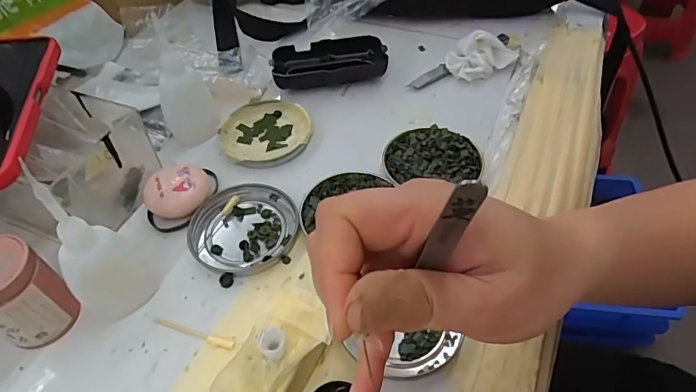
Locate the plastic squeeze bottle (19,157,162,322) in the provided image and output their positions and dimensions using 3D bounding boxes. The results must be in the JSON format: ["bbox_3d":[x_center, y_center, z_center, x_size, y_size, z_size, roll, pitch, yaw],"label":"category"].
[{"bbox_3d":[-0.151,0.030,0.276,0.045,0.116,0.039,-33,56,-23],"label":"plastic squeeze bottle"}]

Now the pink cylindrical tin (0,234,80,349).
[{"bbox_3d":[-0.201,0.060,0.287,0.041,0.064,0.043,-1,50,2],"label":"pink cylindrical tin"}]

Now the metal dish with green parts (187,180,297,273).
[{"bbox_3d":[-0.078,0.023,0.348,0.076,0.008,0.077,-1,50,2],"label":"metal dish with green parts"}]

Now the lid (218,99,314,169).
[{"bbox_3d":[-0.073,-0.056,0.416,0.079,0.011,0.076,-1,50,2],"label":"lid"}]

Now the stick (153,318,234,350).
[{"bbox_3d":[-0.099,0.087,0.299,0.059,0.004,0.007,15,52,15],"label":"stick"}]

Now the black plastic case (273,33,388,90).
[{"bbox_3d":[-0.020,-0.132,0.464,0.107,0.025,0.050,-9,50,-5],"label":"black plastic case"}]

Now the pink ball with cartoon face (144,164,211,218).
[{"bbox_3d":[-0.132,-0.002,0.361,0.046,0.023,0.039,-6,50,-3],"label":"pink ball with cartoon face"}]

